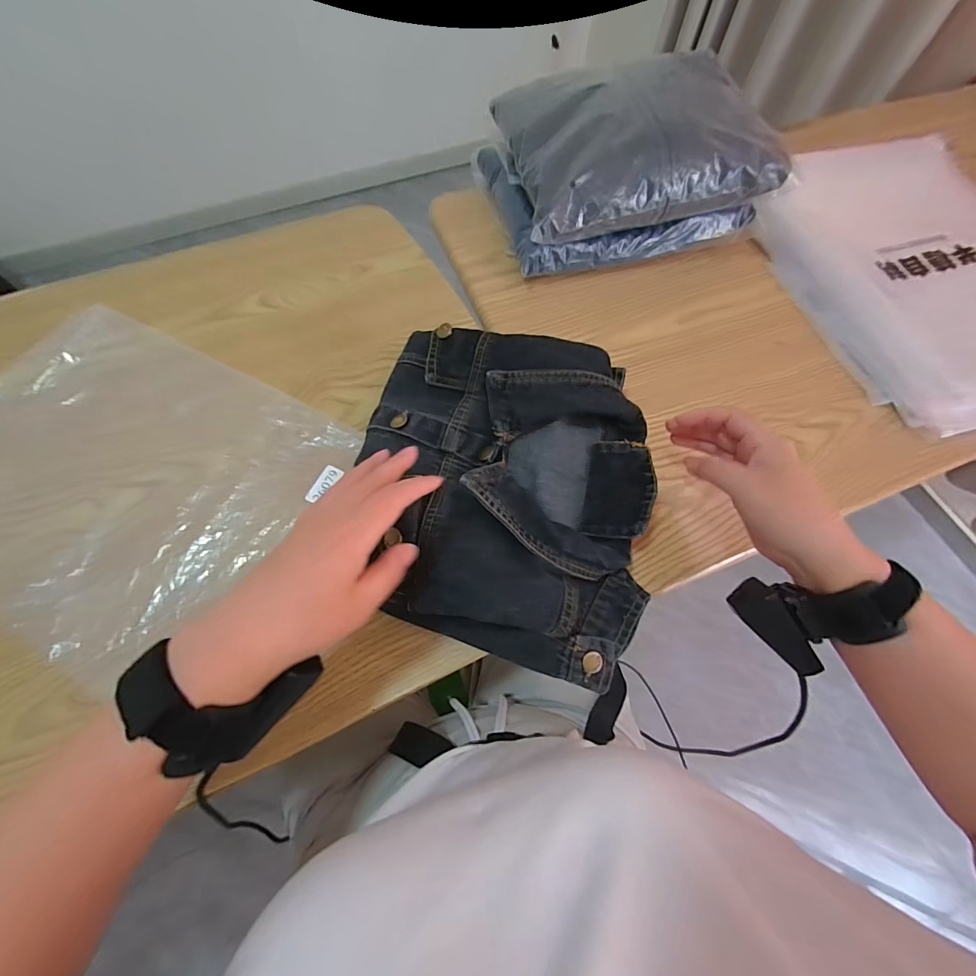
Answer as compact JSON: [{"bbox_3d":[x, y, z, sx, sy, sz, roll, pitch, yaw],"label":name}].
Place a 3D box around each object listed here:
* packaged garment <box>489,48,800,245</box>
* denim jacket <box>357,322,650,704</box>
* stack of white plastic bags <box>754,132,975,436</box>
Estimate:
[{"bbox_3d":[0.165,-0.403,0.483,0.277,0.075,0.214,-10,66,-8],"label":"packaged garment"},{"bbox_3d":[0.012,-0.009,0.361,0.257,0.062,0.271,13,66,4],"label":"denim jacket"},{"bbox_3d":[0.547,-0.282,0.534,0.347,0.039,0.443,-16,67,-9],"label":"stack of white plastic bags"}]

